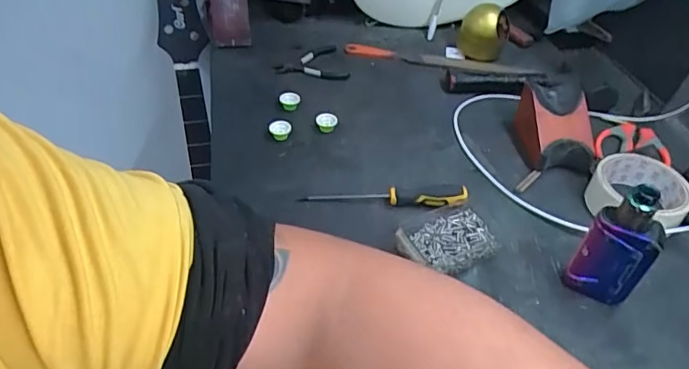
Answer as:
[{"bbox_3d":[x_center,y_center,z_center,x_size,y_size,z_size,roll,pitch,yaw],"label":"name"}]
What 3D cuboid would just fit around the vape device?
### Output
[{"bbox_3d":[0.227,0.050,0.414,0.054,0.126,0.026,26,48,23],"label":"vape device"}]

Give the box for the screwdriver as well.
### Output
[{"bbox_3d":[0.041,0.010,0.518,0.165,0.021,0.025,4,43,2],"label":"screwdriver"}]

